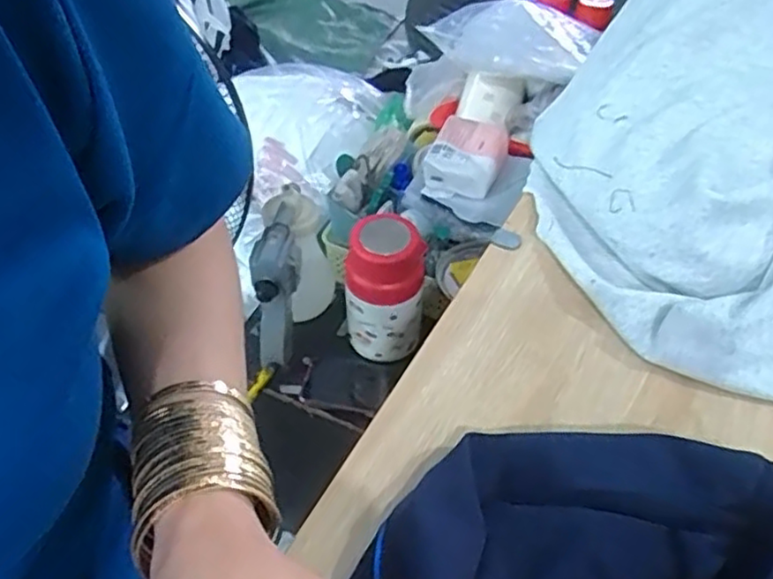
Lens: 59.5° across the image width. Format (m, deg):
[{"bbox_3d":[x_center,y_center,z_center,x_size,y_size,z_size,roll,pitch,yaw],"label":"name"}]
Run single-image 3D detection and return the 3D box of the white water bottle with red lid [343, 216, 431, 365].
[{"bbox_3d":[-0.002,0.001,0.857,0.094,0.187,0.075,9,47,8],"label":"white water bottle with red lid"}]

